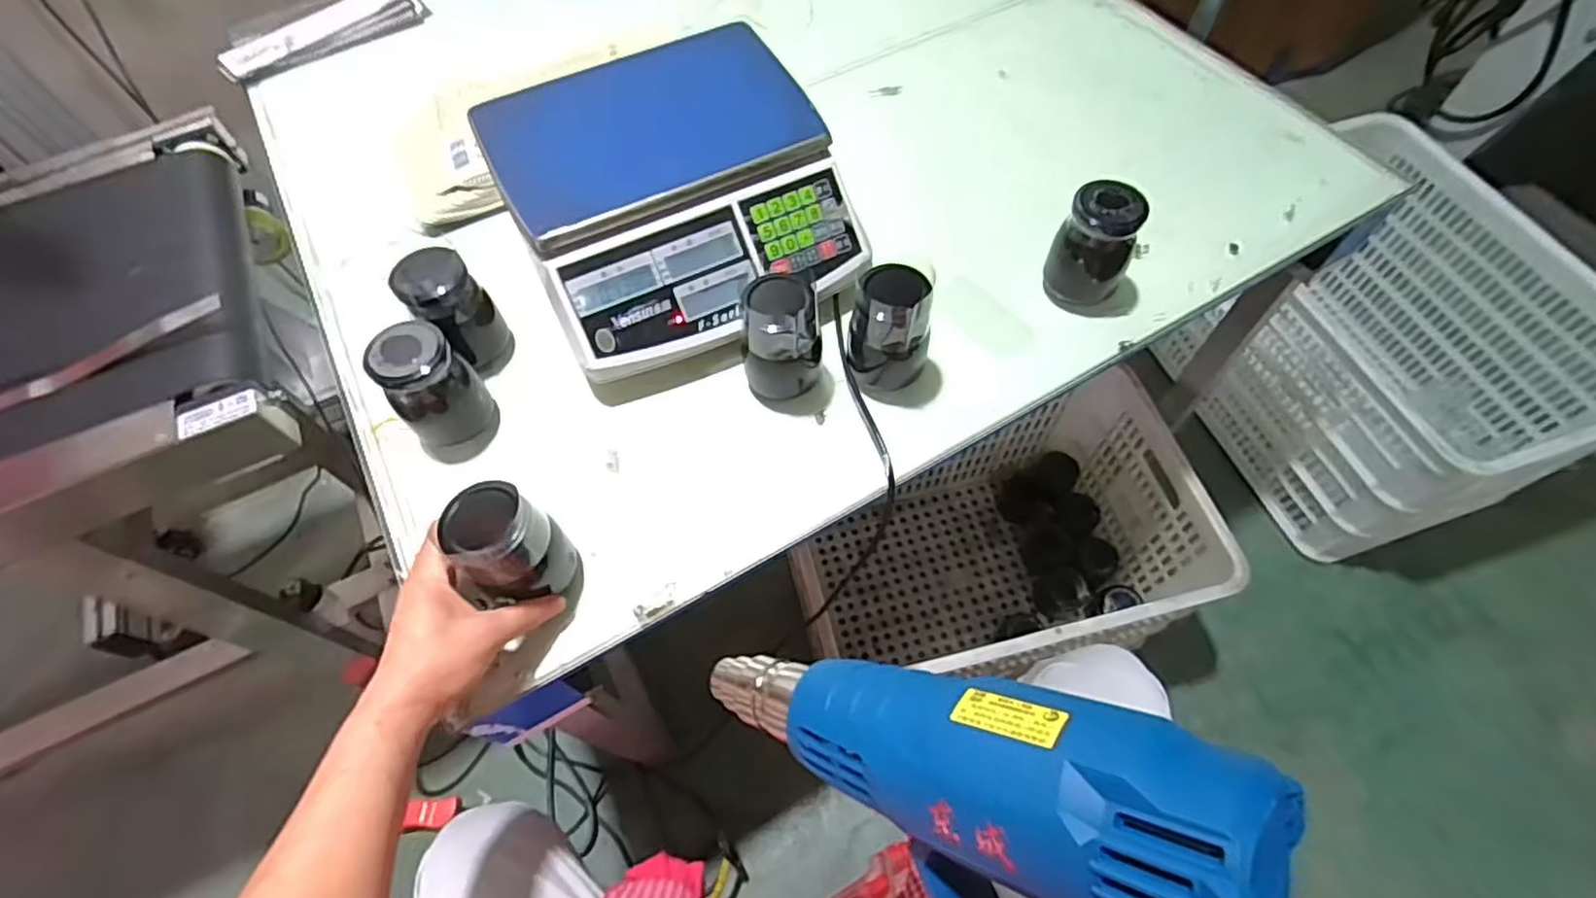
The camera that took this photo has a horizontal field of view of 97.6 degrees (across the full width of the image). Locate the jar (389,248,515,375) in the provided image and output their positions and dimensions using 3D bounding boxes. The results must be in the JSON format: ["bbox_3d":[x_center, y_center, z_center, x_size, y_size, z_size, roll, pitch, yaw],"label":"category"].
[{"bbox_3d":[-0.284,-0.111,0.589,0.057,0.100,0.056,-1,59,2],"label":"jar"}]

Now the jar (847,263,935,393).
[{"bbox_3d":[0.076,-0.100,0.564,0.064,0.106,0.063,-1,59,2],"label":"jar"}]

